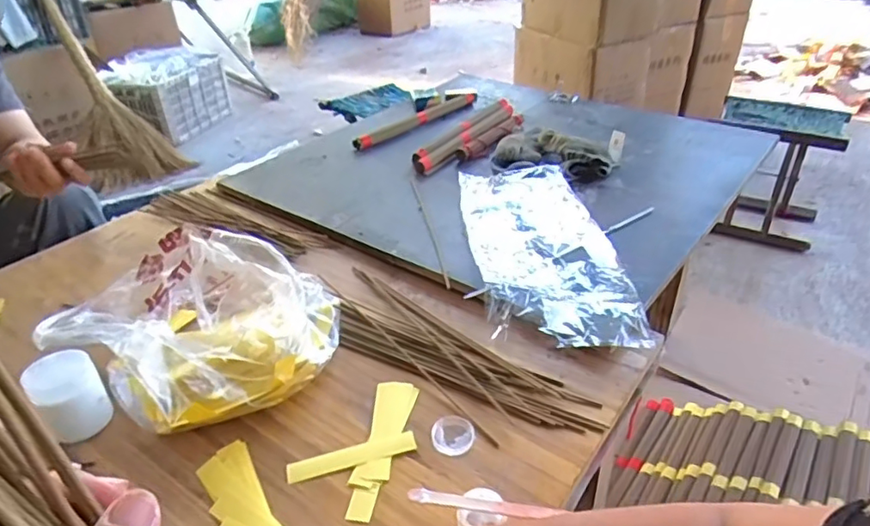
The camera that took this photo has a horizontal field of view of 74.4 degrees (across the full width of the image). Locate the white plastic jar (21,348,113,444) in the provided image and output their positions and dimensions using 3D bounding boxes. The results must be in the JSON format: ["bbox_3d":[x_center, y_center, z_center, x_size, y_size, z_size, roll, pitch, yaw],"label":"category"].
[{"bbox_3d":[-0.334,0.119,0.527,0.054,0.063,0.061,-29,43,-34],"label":"white plastic jar"}]

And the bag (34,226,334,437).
[{"bbox_3d":[-0.241,0.061,0.596,0.266,0.095,0.234,1,34,4],"label":"bag"}]

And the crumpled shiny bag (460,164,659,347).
[{"bbox_3d":[0.132,-0.034,0.734,0.171,0.030,0.383,-3,33,-2],"label":"crumpled shiny bag"}]

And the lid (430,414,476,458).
[{"bbox_3d":[0.016,0.154,0.514,0.037,0.007,0.039,-2,33,1],"label":"lid"}]

